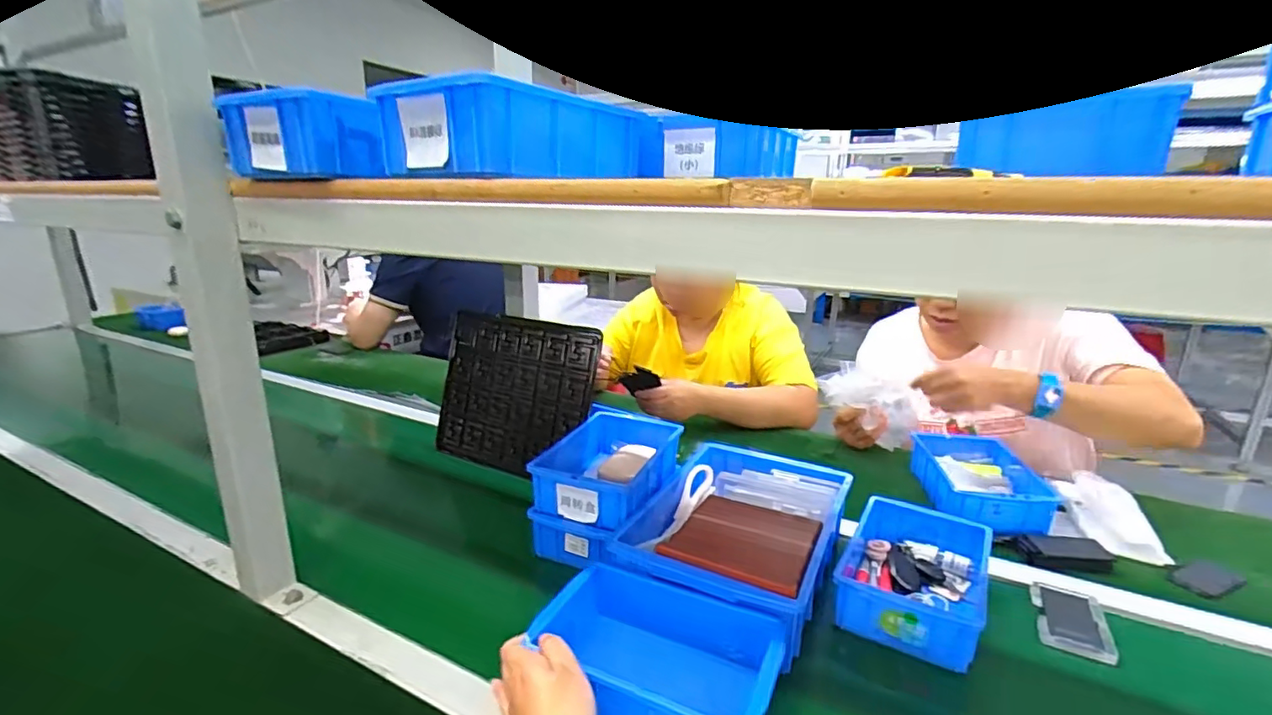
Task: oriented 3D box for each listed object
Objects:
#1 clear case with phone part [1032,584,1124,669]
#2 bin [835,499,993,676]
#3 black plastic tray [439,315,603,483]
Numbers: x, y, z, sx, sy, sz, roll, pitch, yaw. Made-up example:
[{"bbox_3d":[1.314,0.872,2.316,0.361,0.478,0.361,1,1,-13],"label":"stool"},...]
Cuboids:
[{"bbox_3d":[0.458,0.275,0.597,0.063,0.010,0.108,10,18,27],"label":"clear case with phone part"},{"bbox_3d":[0.307,0.239,0.628,0.130,0.058,0.198,11,18,31],"label":"bin"},{"bbox_3d":[-0.197,0.056,0.908,0.276,0.238,0.018,8,-7,27],"label":"black plastic tray"}]

